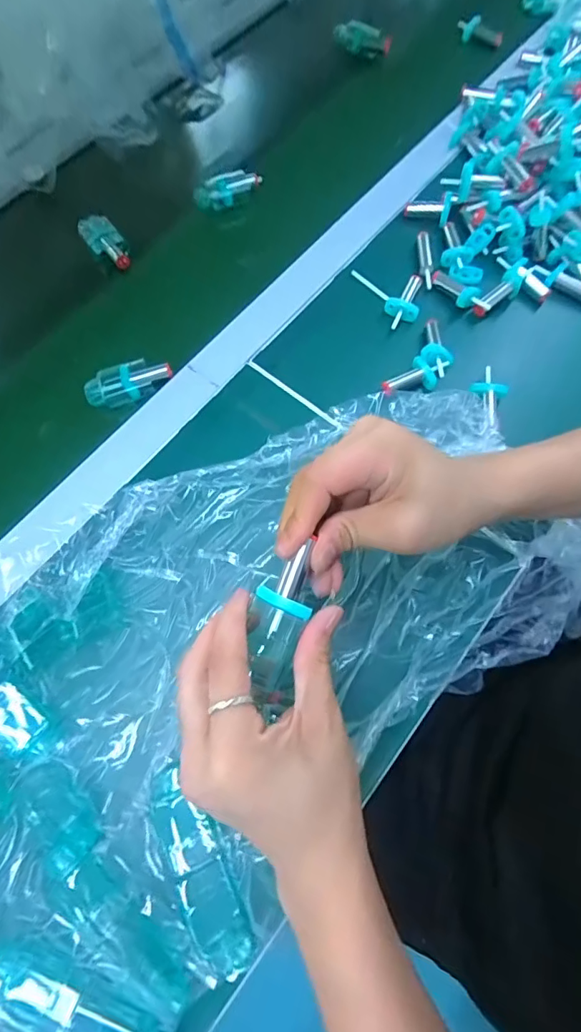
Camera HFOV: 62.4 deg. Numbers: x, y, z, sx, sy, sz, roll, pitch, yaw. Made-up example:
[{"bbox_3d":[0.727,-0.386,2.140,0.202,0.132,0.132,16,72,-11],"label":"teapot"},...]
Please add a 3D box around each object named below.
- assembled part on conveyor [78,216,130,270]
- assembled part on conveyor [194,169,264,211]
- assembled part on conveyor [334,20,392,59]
[{"bbox_3d":[-0.189,-0.281,0.493,0.029,0.015,0.076,-38,75,-11],"label":"assembled part on conveyor"},{"bbox_3d":[-0.067,-0.346,0.509,0.075,0.021,0.020,-29,74,-9],"label":"assembled part on conveyor"},{"bbox_3d":[0.087,-0.580,0.585,0.071,0.032,0.012,19,73,6],"label":"assembled part on conveyor"}]

